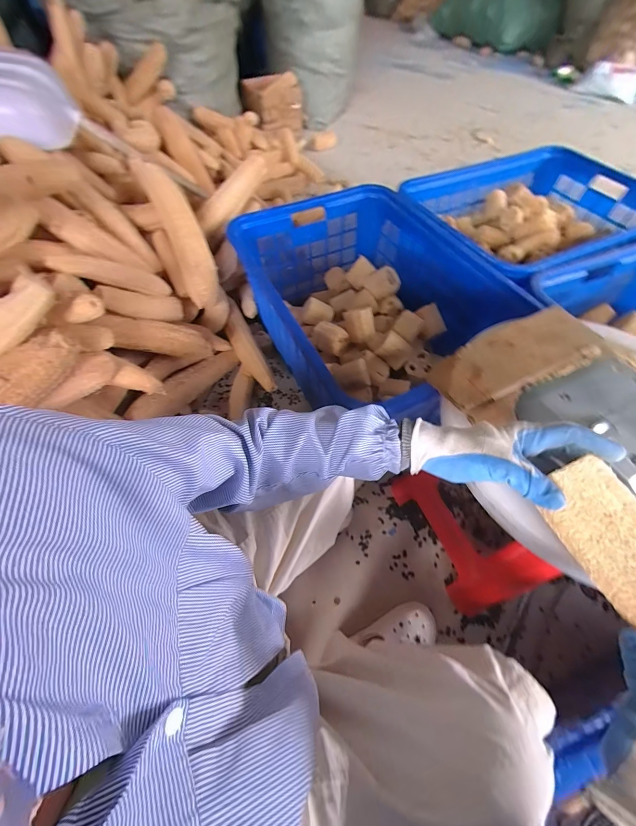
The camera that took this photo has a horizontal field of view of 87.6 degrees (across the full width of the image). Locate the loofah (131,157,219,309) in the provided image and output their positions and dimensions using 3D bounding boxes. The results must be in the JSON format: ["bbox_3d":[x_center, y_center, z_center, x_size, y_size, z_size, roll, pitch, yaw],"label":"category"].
[{"bbox_3d":[-0.402,-0.535,0.953,0.099,0.108,0.463,-25,84,-16],"label":"loofah"}]

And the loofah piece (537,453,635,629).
[{"bbox_3d":[0.263,0.119,0.280,0.070,0.025,0.157,-26,59,8],"label":"loofah piece"}]

